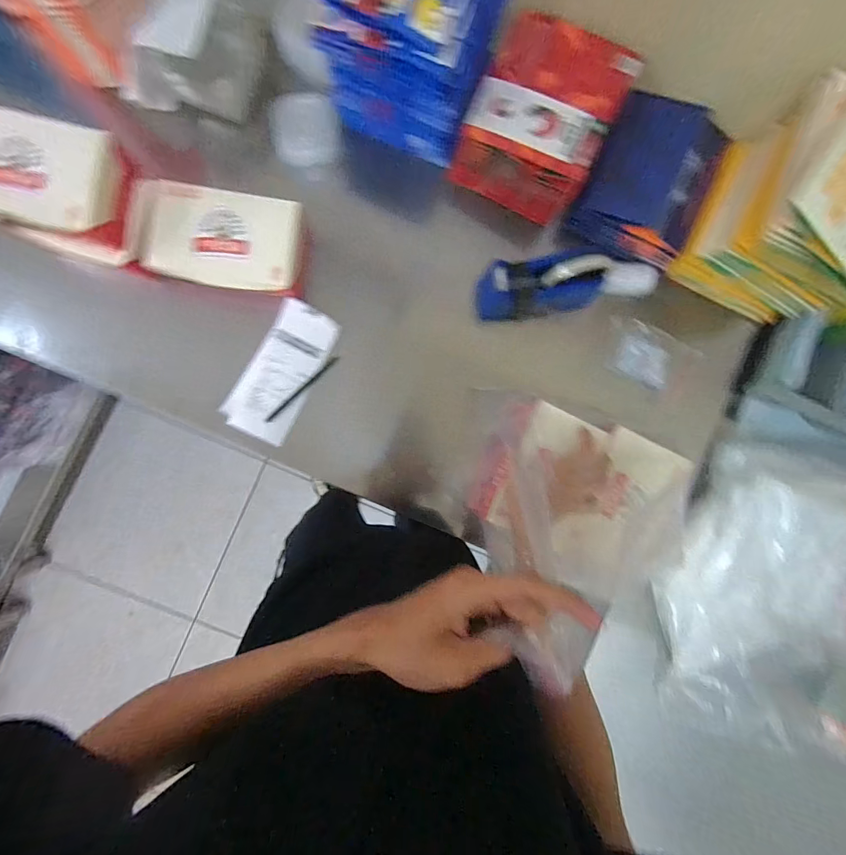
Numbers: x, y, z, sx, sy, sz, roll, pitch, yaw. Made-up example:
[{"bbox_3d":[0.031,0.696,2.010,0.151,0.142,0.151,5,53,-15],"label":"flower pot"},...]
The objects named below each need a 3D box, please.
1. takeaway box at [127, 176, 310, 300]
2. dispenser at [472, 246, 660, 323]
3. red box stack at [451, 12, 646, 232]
[{"bbox_3d":[-0.263,-0.242,0.531,0.213,0.070,0.115,7,90,-4],"label":"takeaway box"},{"bbox_3d":[0.176,-0.195,0.539,0.196,0.076,0.067,-6,91,-4],"label":"dispenser"},{"bbox_3d":[0.158,-0.417,0.551,0.172,0.117,0.182,24,89,-4],"label":"red box stack"}]

